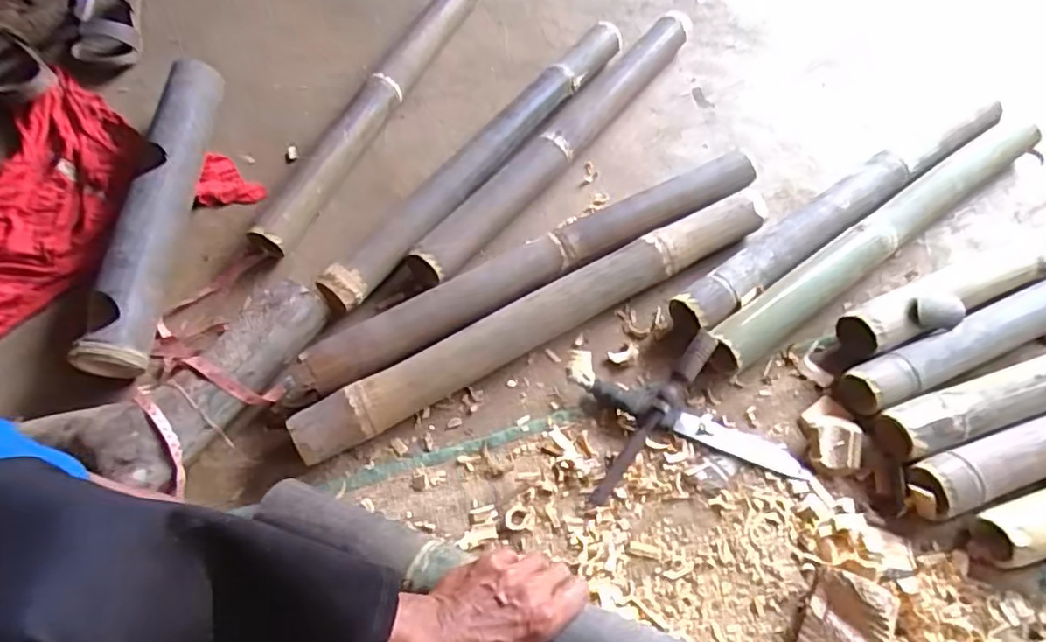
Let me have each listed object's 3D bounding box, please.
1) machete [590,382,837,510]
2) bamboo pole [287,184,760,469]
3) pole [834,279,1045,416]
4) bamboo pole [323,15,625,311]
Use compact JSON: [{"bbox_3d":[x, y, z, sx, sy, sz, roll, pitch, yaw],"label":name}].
[{"bbox_3d":[0.217,0.127,0.706,0.284,0.018,0.043,24,61,14],"label":"machete"},{"bbox_3d":[0.028,-0.005,0.765,0.647,0.072,0.058,-27,62,-16],"label":"bamboo pole"},{"bbox_3d":[0.655,-0.018,0.767,0.603,0.054,0.059,-20,61,-12],"label":"pole"},{"bbox_3d":[-0.057,-0.251,0.900,0.069,0.059,0.641,33,64,18],"label":"bamboo pole"}]

